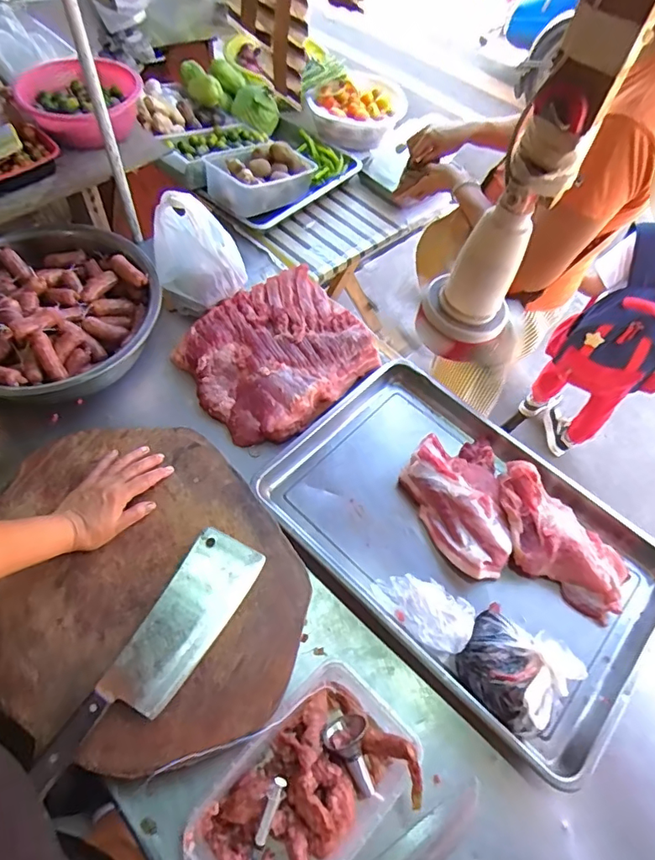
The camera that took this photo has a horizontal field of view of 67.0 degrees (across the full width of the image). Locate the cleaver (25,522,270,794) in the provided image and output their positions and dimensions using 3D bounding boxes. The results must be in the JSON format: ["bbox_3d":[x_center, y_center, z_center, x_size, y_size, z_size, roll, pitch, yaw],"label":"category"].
[{"bbox_3d":[-0.193,0.261,0.584,0.089,0.035,0.309,26,61,10],"label":"cleaver"}]

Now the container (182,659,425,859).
[{"bbox_3d":[-0.021,0.423,0.580,0.259,0.070,0.169,-35,68,-22],"label":"container"}]

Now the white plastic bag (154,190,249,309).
[{"bbox_3d":[-0.235,-0.321,0.889,0.159,0.195,0.104,-3,60,-6],"label":"white plastic bag"}]

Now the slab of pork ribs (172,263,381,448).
[{"bbox_3d":[-0.096,-0.147,0.924,0.301,0.051,0.332,42,65,18],"label":"slab of pork ribs"}]

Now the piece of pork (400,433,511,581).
[{"bbox_3d":[0.200,0.120,0.782,0.101,0.044,0.234,-23,64,-16],"label":"piece of pork"}]

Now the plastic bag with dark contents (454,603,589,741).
[{"bbox_3d":[0.251,0.311,0.659,0.155,0.063,0.135,41,65,18],"label":"plastic bag with dark contents"}]

